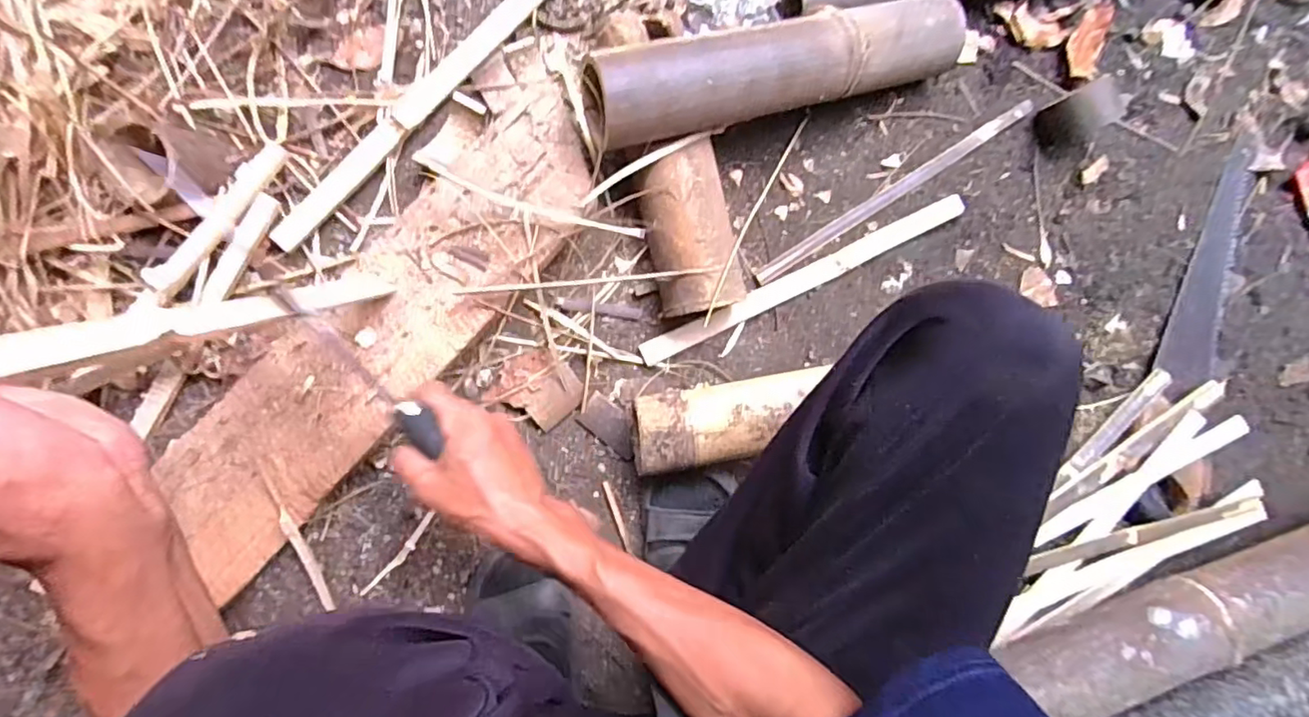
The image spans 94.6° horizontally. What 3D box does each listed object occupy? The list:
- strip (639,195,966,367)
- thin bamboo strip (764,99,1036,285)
[{"bbox_3d":[0.162,-0.086,0.644,0.383,0.014,0.023,-26,95,-8],"label":"strip"},{"bbox_3d":[0.270,-0.188,0.667,0.376,0.009,0.019,-32,96,-7],"label":"thin bamboo strip"}]

